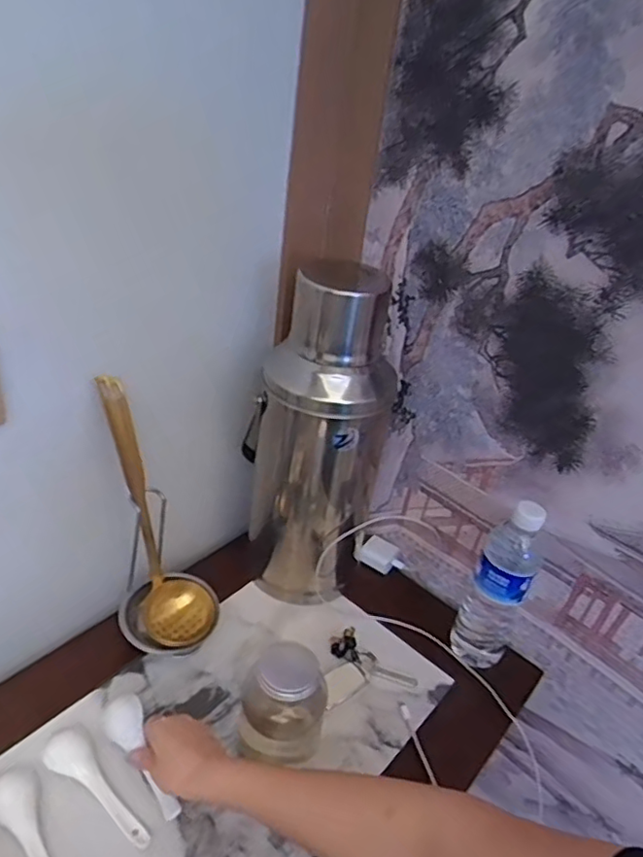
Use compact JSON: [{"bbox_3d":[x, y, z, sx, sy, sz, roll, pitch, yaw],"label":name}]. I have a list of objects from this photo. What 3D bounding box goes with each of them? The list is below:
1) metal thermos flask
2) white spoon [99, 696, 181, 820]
[{"bbox_3d":[-0.004,0.010,0.715,0.164,0.408,0.133,11,32,2],"label":"metal thermos flask"},{"bbox_3d":[-0.169,0.306,0.566,0.036,0.025,0.129,-20,49,-37],"label":"white spoon"}]

